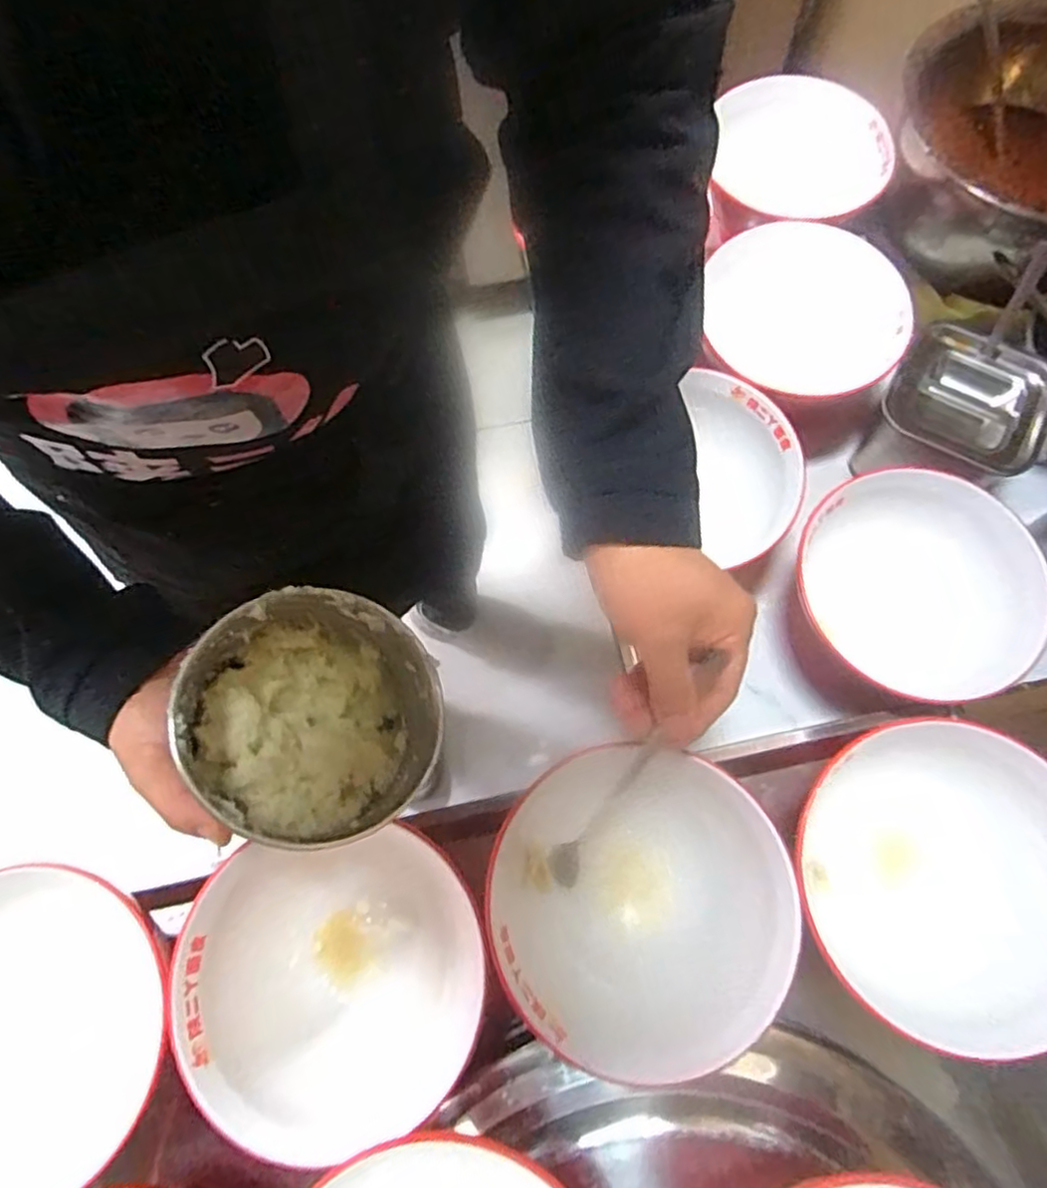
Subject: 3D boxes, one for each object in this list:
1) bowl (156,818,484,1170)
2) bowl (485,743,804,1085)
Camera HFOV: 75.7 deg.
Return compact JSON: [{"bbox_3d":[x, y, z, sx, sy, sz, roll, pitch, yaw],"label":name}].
[{"bbox_3d":[-0.107,0.238,0.417,0.159,0.099,0.179,-33,74,-8],"label":"bowl"},{"bbox_3d":[0.072,0.189,0.426,0.168,0.094,0.163,-1,72,2],"label":"bowl"}]

